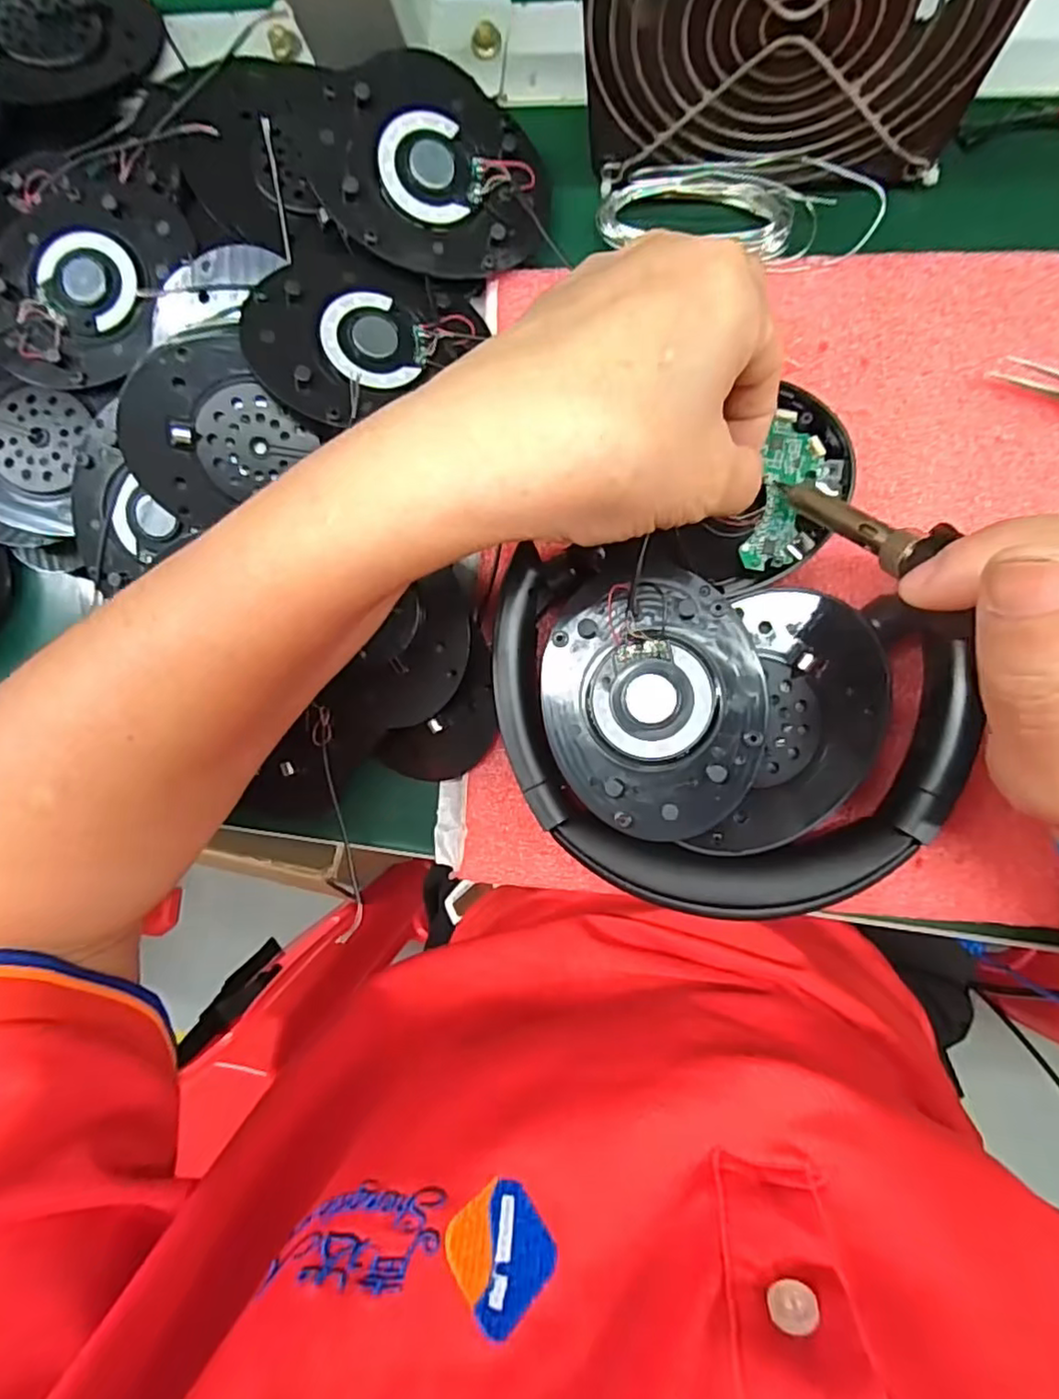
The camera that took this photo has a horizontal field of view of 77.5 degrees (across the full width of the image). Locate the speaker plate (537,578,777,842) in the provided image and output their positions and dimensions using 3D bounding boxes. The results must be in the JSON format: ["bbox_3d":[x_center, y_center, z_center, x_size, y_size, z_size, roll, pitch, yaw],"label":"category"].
[{"bbox_3d":[0.041,0.002,0.216,0.066,0.013,0.081,-20,86,8],"label":"speaker plate"}]

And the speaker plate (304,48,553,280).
[{"bbox_3d":[-0.035,-0.191,0.240,0.083,0.010,0.072,34,85,-14],"label":"speaker plate"}]

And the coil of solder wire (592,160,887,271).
[{"bbox_3d":[0.073,-0.175,0.237,0.096,0.011,0.035,6,90,8],"label":"coil of solder wire"}]

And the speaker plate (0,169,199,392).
[{"bbox_3d":[-0.173,-0.162,0.254,0.071,0.013,0.083,19,92,8],"label":"speaker plate"}]

